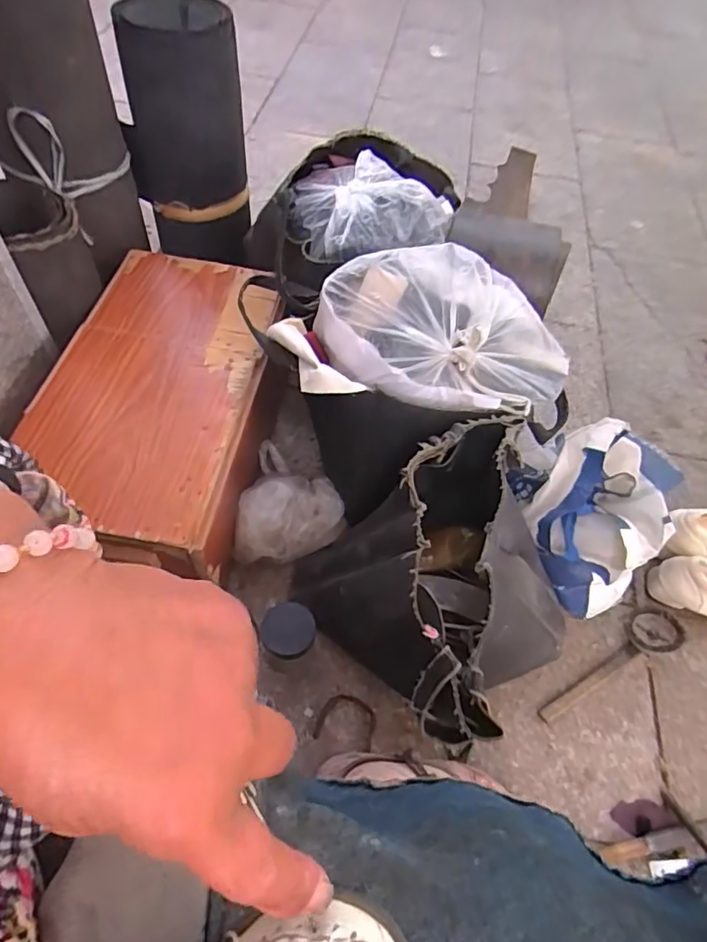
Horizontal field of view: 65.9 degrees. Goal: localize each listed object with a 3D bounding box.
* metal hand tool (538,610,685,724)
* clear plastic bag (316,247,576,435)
[{"bbox_3d":[0.333,0.251,0.709,0.227,0.031,0.056,-24,62,-19],"label":"metal hand tool"},{"bbox_3d":[0.114,-0.166,0.664,0.315,0.105,0.178,6,56,-1],"label":"clear plastic bag"}]

